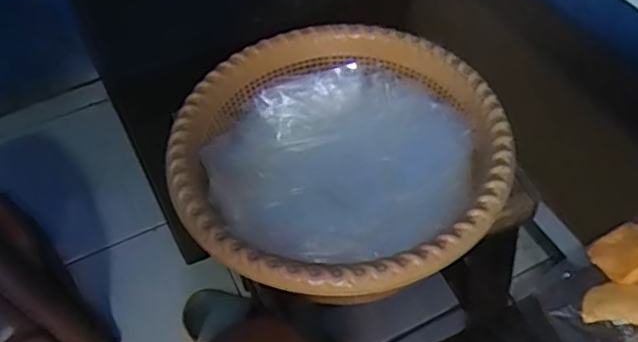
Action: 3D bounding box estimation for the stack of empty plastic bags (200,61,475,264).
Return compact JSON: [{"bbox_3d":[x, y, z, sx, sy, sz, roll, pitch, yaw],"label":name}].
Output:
[{"bbox_3d":[0.011,-0.011,0.533,0.218,0.051,0.178,-15,51,-7],"label":"stack of empty plastic bags"}]

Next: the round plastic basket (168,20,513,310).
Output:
[{"bbox_3d":[0.019,-0.006,0.502,0.254,0.078,0.261,-2,51,3],"label":"round plastic basket"}]

